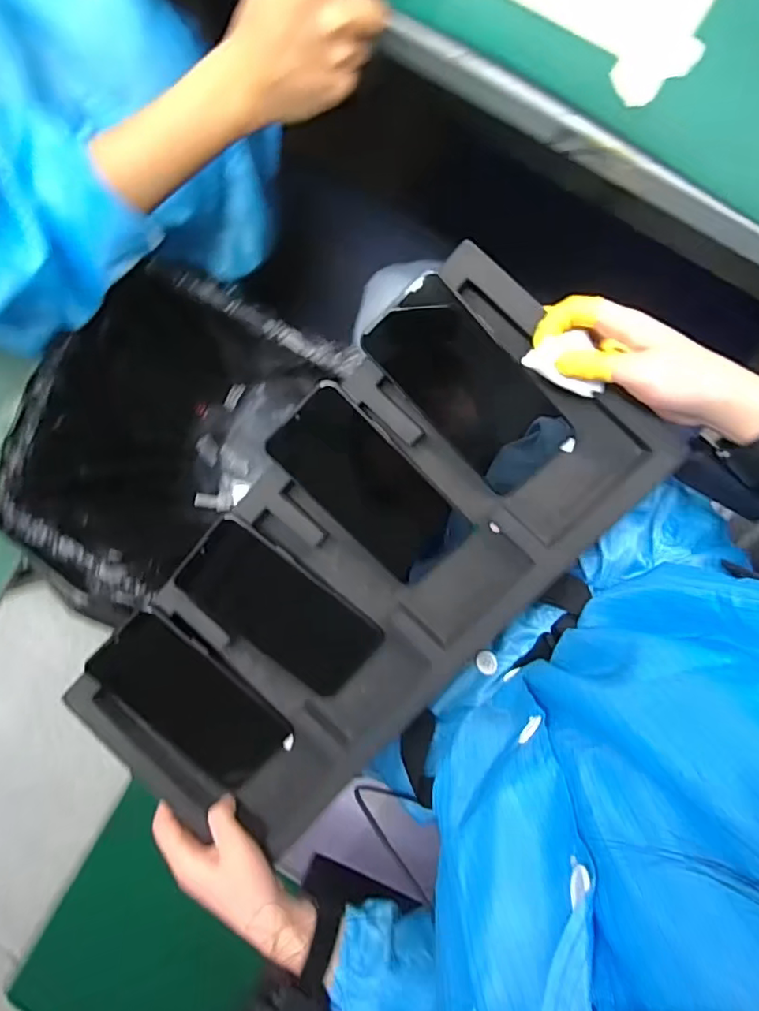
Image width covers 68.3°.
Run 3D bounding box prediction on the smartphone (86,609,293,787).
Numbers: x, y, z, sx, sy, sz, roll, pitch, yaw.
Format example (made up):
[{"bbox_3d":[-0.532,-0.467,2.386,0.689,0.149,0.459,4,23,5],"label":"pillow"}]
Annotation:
[{"bbox_3d":[-0.155,0.164,0.468,0.079,0.008,0.166,-44,101,5],"label":"smartphone"}]

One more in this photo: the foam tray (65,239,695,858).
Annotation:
[{"bbox_3d":[-0.020,0.062,0.450,0.228,0.045,0.475,42,98,1],"label":"foam tray"}]

